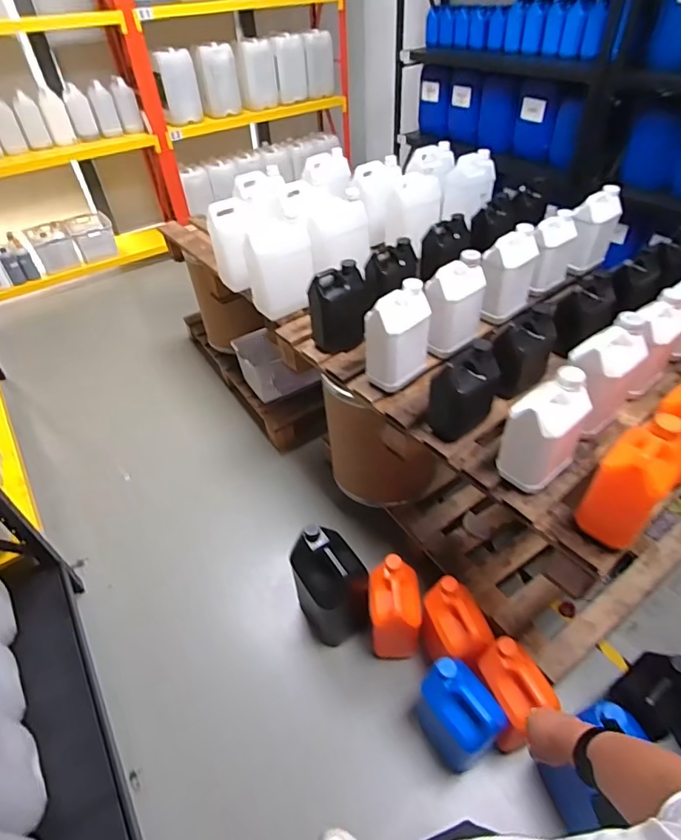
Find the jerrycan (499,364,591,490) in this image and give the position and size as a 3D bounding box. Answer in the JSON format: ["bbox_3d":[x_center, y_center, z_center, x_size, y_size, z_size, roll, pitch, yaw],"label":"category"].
[{"bbox_3d":[0.412,0.021,0.955,0.149,0.233,0.103,-32,50,-26],"label":"jerrycan"}]

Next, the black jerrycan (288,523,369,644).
[{"bbox_3d":[-0.029,0.506,1.423,0.182,0.362,0.220,-24,47,-20],"label":"black jerrycan"}]

